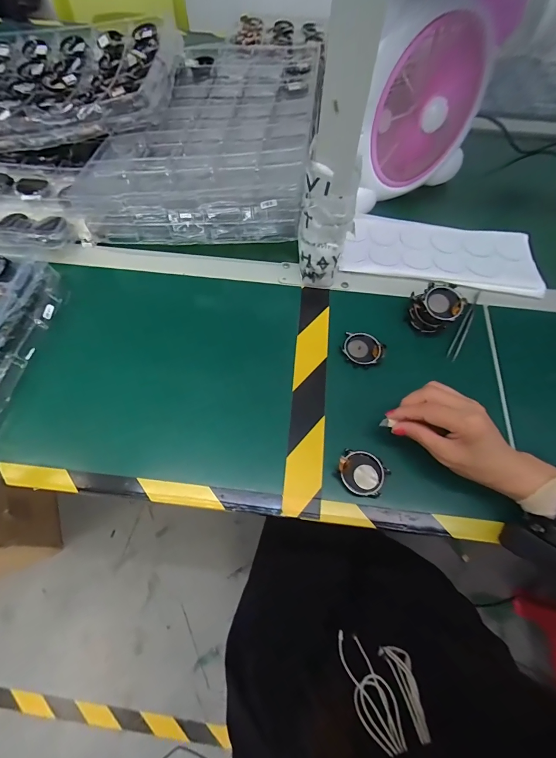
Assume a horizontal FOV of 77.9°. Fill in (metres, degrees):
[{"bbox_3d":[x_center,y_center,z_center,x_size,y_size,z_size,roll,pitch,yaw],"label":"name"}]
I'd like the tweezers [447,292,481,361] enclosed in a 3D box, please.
[{"bbox_3d":[0.242,-0.070,0.447,0.011,0.013,0.126,28,66,12],"label":"tweezers"}]

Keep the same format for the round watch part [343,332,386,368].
[{"bbox_3d":[0.104,-0.036,0.430,0.049,0.008,0.044,35,67,15],"label":"round watch part"}]

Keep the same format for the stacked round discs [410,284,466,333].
[{"bbox_3d":[0.198,-0.087,0.434,0.055,0.045,0.058,-7,63,-5],"label":"stacked round discs"}]

